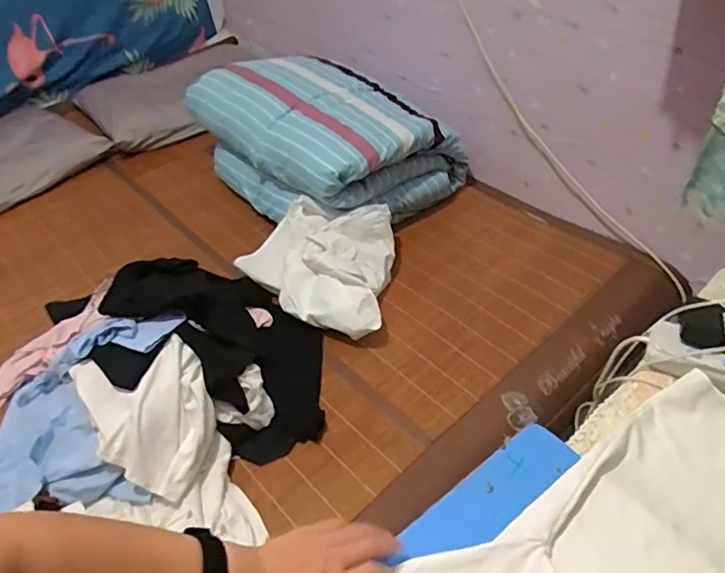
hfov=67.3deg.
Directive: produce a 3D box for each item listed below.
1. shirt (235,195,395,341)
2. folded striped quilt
[{"bbox_3d":[-0.116,-0.045,1.250,0.352,0.132,0.313,7,44,8],"label":"shirt"},{"bbox_3d":[-0.118,-0.407,1.506,0.670,0.307,0.455,31,53,29],"label":"folded striped quilt"}]

